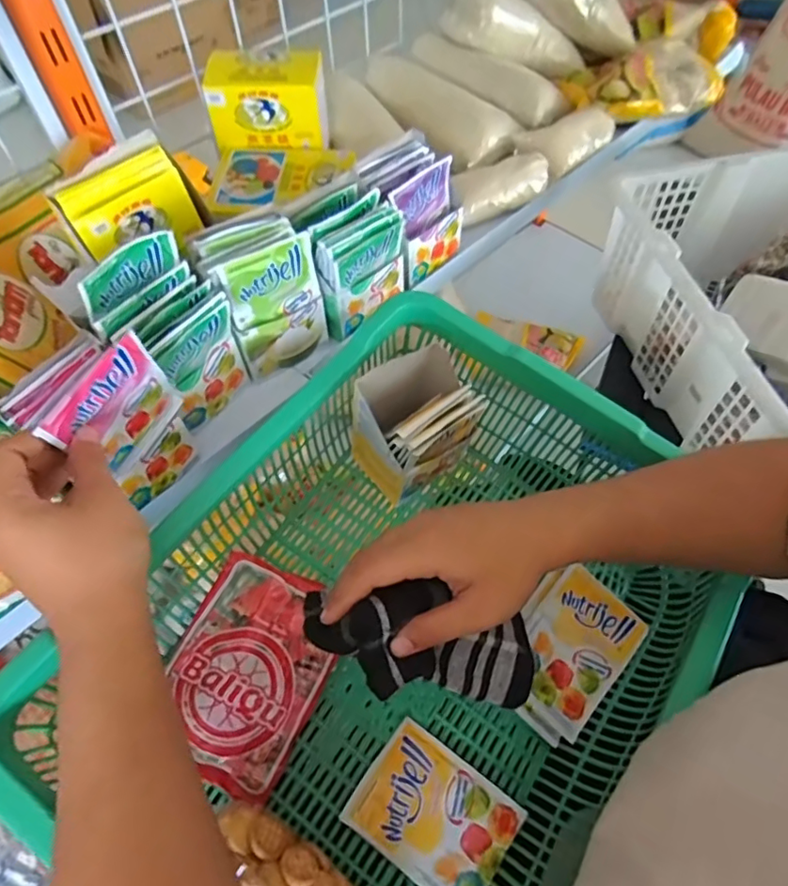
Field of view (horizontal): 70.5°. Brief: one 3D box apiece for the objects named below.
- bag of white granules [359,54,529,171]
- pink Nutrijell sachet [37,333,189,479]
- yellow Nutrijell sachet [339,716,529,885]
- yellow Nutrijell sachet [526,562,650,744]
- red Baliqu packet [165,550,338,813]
[{"bbox_3d":[0.052,-0.415,0.691,0.213,0.048,0.095,38,65,22],"label":"bag of white granules"},{"bbox_3d":[-0.178,-0.021,0.369,0.009,0.106,0.072,33,73,9],"label":"pink Nutrijell sachet"},{"bbox_3d":[0.029,0.255,0.383,0.103,0.010,0.078,30,63,19],"label":"yellow Nutrijell sachet"},{"bbox_3d":[0.140,0.158,0.435,0.078,0.006,0.109,43,69,8],"label":"yellow Nutrijell sachet"},{"bbox_3d":[-0.109,0.165,0.419,0.112,0.025,0.145,22,61,15],"label":"red Baliqu packet"}]

